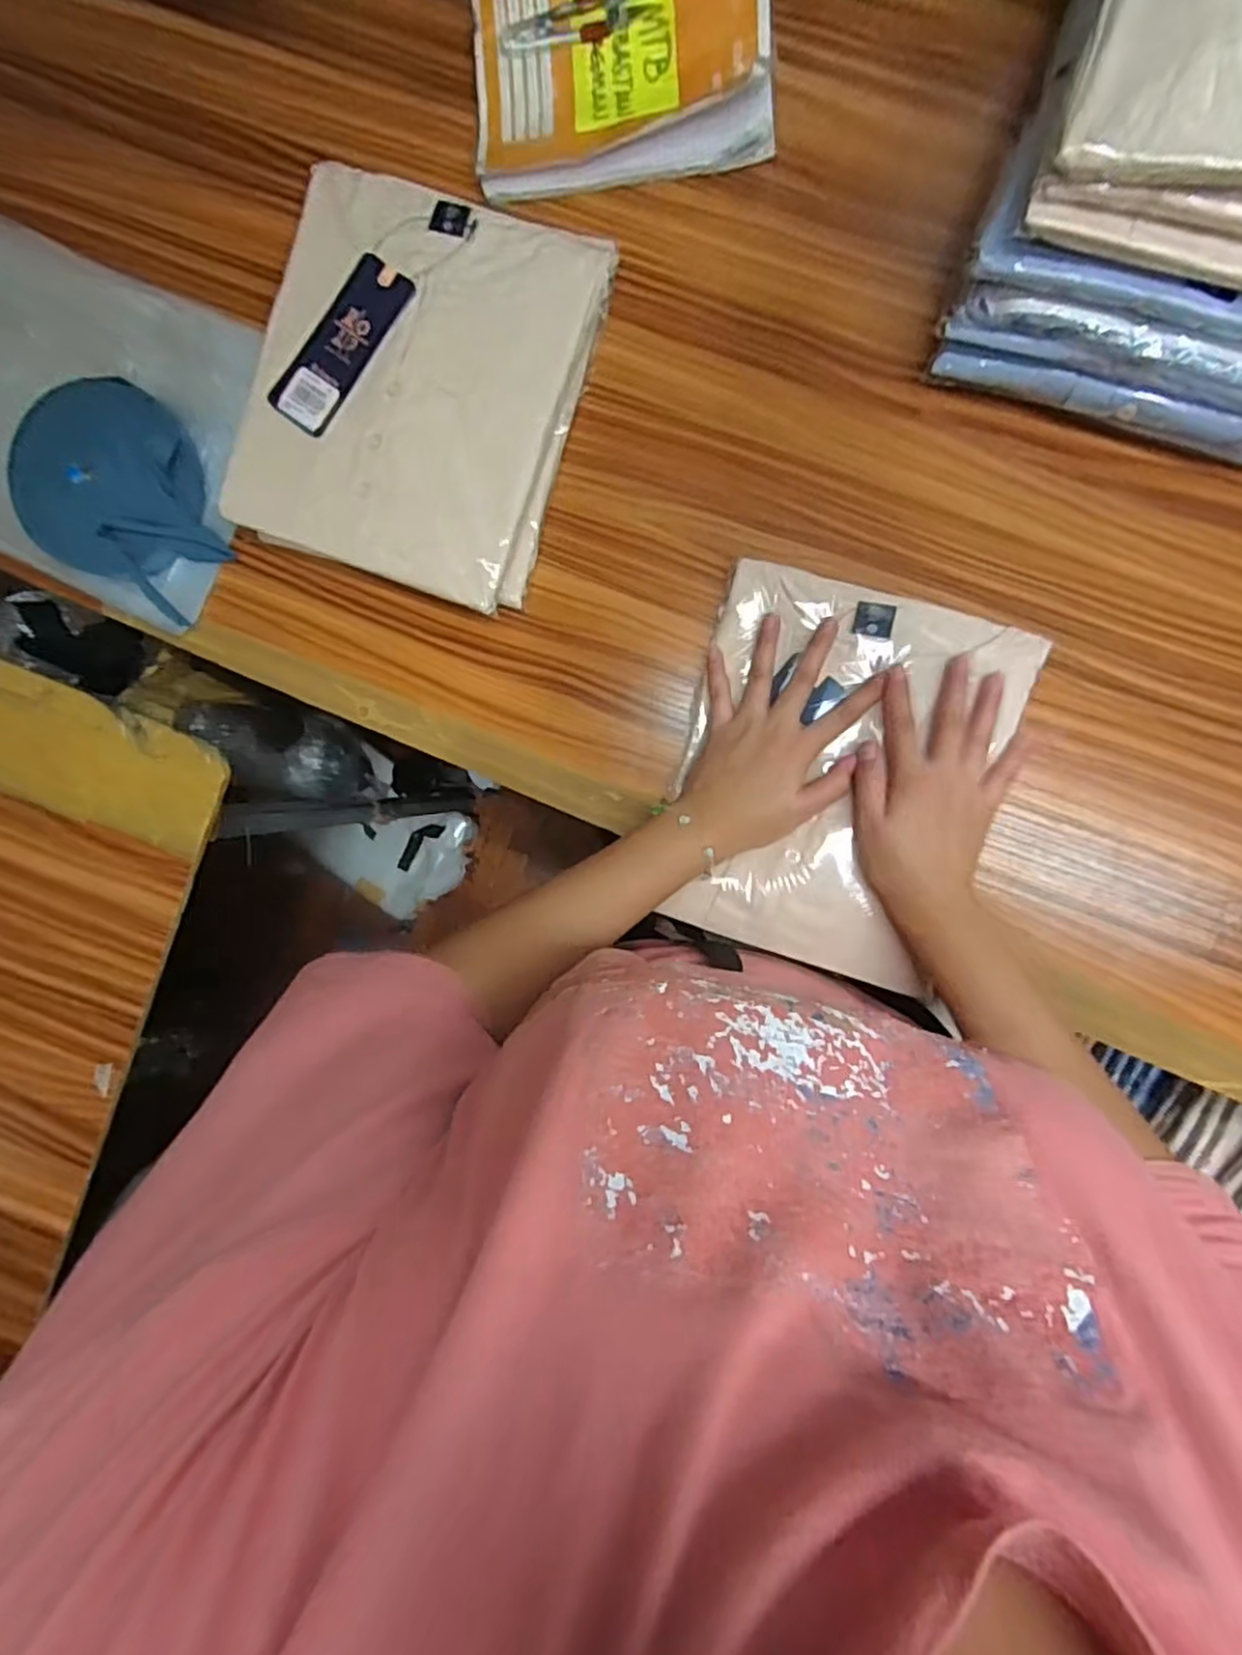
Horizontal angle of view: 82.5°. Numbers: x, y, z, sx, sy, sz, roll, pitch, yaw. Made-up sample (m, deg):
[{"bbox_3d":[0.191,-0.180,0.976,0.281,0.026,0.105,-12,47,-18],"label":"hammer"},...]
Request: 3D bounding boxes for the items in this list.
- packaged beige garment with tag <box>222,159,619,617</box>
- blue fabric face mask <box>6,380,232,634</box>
[{"bbox_3d":[-0.141,-0.299,0.496,0.211,0.053,0.249,18,95,6],"label":"packaged beige garment with tag"},{"bbox_3d":[-0.369,-0.249,0.524,0.145,0.054,0.132,30,96,4],"label":"blue fabric face mask"}]

